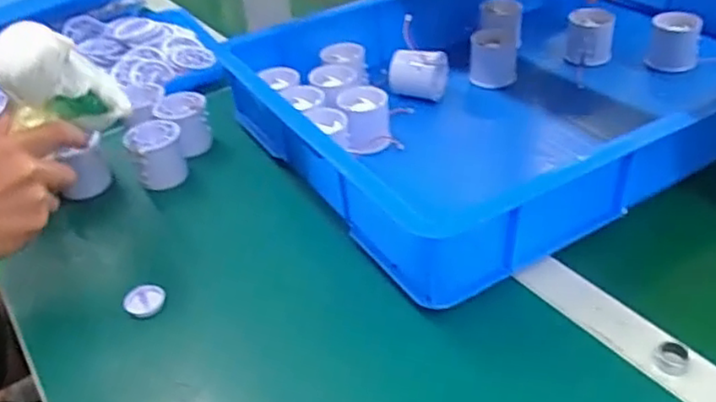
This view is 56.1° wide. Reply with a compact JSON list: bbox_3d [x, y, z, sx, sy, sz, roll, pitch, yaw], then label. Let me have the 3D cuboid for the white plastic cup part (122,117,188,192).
[{"bbox_3d":[-0.203,-0.046,0.683,0.051,0.060,0.051,-23,41,-21],"label":"white plastic cup part"}]

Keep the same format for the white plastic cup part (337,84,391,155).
[{"bbox_3d":[0.009,-0.081,0.688,0.052,0.052,0.064,-6,38,-1],"label":"white plastic cup part"}]

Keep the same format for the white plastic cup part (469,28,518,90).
[{"bbox_3d":[0.159,-0.164,0.786,0.053,0.056,0.055,3,39,10],"label":"white plastic cup part"}]

